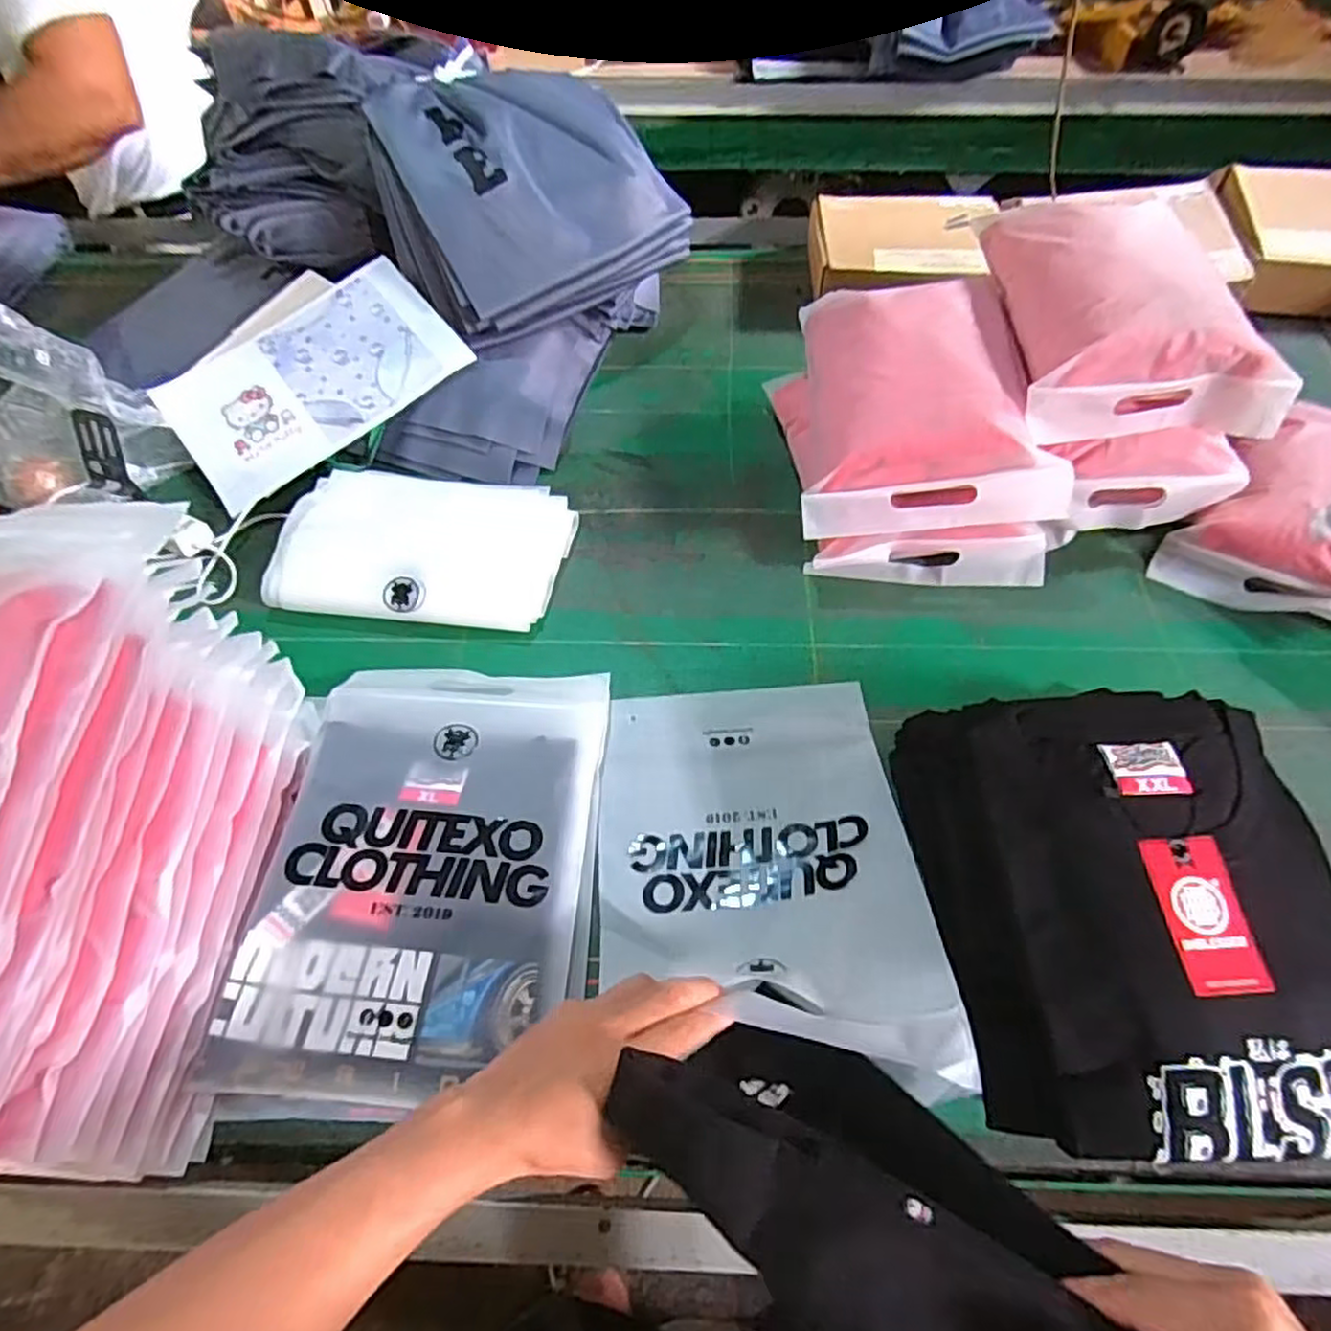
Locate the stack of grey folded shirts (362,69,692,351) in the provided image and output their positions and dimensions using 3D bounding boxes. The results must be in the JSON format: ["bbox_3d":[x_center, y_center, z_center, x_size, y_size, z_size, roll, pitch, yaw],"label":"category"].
[{"bbox_3d":[-0.163,-0.577,0.865,0.339,0.115,0.292,-37,100,-17],"label":"stack of grey folded shirts"}]

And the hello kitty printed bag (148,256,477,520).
[{"bbox_3d":[-0.416,-0.340,0.854,0.323,0.013,0.215,-37,74,-5],"label":"hello kitty printed bag"}]

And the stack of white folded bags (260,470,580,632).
[{"bbox_3d":[-0.251,-0.119,0.748,0.284,0.055,0.186,7,57,6],"label":"stack of white folded bags"}]

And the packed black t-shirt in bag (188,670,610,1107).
[{"bbox_3d":[-0.181,0.145,0.569,0.241,0.051,0.345,2,56,2],"label":"packed black t-shirt in bag"}]

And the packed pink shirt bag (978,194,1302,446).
[{"bbox_3d":[0.464,-0.359,0.722,0.239,0.098,0.303,2,56,3],"label":"packed pink shirt bag"}]

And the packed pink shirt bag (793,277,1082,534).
[{"bbox_3d":[0.259,-0.278,0.735,0.241,0.086,0.311,1,56,2],"label":"packed pink shirt bag"}]

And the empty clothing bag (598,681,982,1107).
[{"bbox_3d":[0.068,0.130,0.553,0.237,0.125,0.331,-1,56,1],"label":"empty clothing bag"}]

